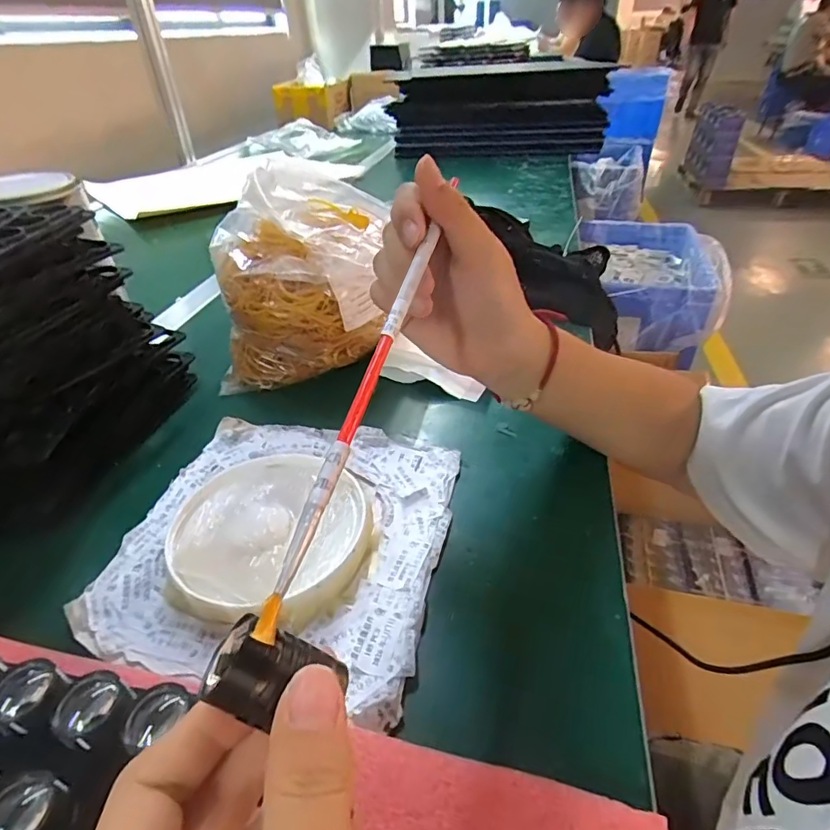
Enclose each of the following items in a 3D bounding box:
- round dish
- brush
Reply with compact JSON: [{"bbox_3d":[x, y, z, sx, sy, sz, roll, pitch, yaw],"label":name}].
[{"bbox_3d":[-0.089,0.071,0.320,0.124,0.019,0.121,-2,37,1],"label":"round dish"},{"bbox_3d":[-0.017,-0.014,0.193,0.008,0.010,0.194,7,51,13],"label":"brush"}]

